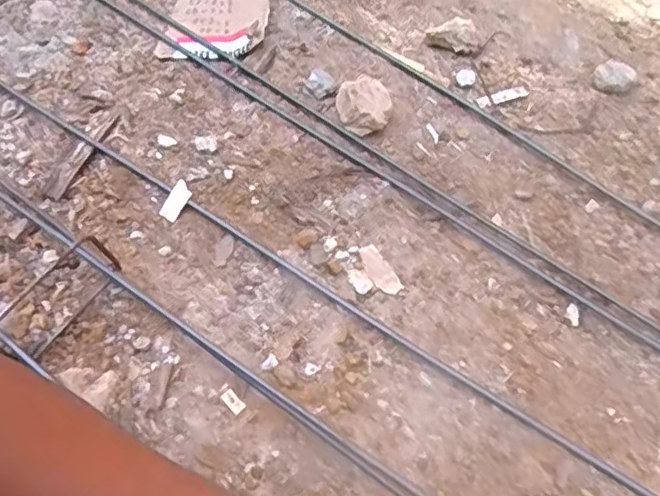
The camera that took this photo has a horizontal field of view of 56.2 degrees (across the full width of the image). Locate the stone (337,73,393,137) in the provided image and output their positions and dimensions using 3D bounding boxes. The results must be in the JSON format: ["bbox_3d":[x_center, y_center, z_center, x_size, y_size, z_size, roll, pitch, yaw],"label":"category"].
[{"bbox_3d":[0.036,-0.151,0.650,0.058,0.035,0.068,1,60,1],"label":"stone"}]

